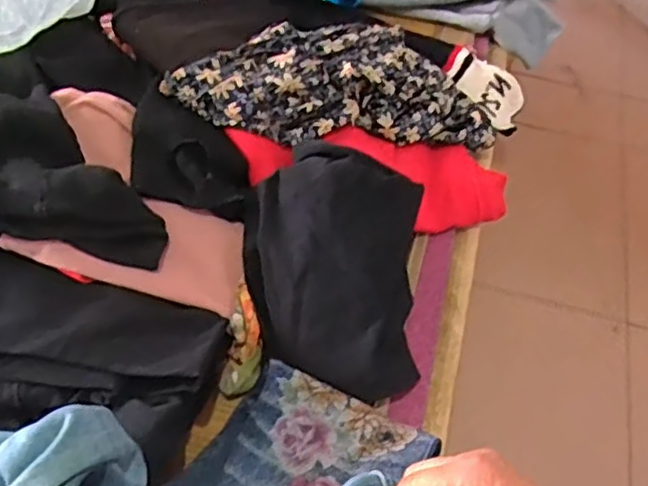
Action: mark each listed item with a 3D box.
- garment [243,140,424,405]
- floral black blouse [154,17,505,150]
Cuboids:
[{"bbox_3d":[0.009,0.016,0.651,0.171,0.092,0.223,1,56,-2],"label":"garment"},{"bbox_3d":[0.010,-0.199,0.794,0.371,0.050,0.189,-4,55,-24],"label":"floral black blouse"}]

